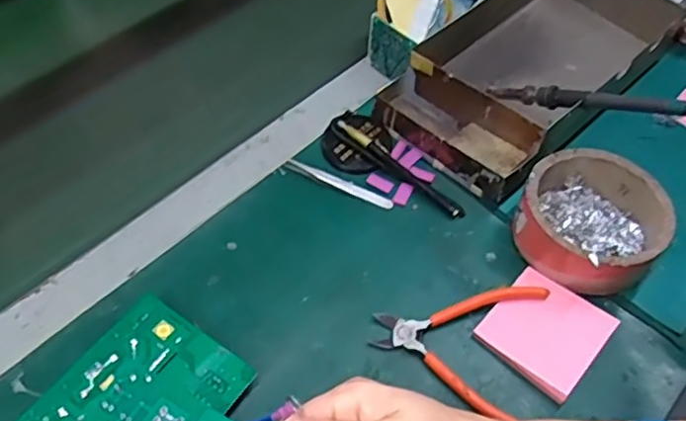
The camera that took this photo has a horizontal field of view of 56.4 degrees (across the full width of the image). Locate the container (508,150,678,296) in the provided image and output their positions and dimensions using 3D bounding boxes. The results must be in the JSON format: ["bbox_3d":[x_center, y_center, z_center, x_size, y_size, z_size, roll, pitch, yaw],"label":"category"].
[{"bbox_3d":[0.217,0.009,0.563,0.115,0.053,0.117,-33,63,-23],"label":"container"}]

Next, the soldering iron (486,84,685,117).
[{"bbox_3d":[0.226,-0.103,0.600,0.187,0.017,0.017,14,51,37],"label":"soldering iron"}]

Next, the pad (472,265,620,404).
[{"bbox_3d":[0.167,0.096,0.525,0.085,0.015,0.085,37,61,21],"label":"pad"}]

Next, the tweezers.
[{"bbox_3d":[-0.003,-0.027,0.614,0.108,0.007,0.014,21,56,12],"label":"tweezers"}]

